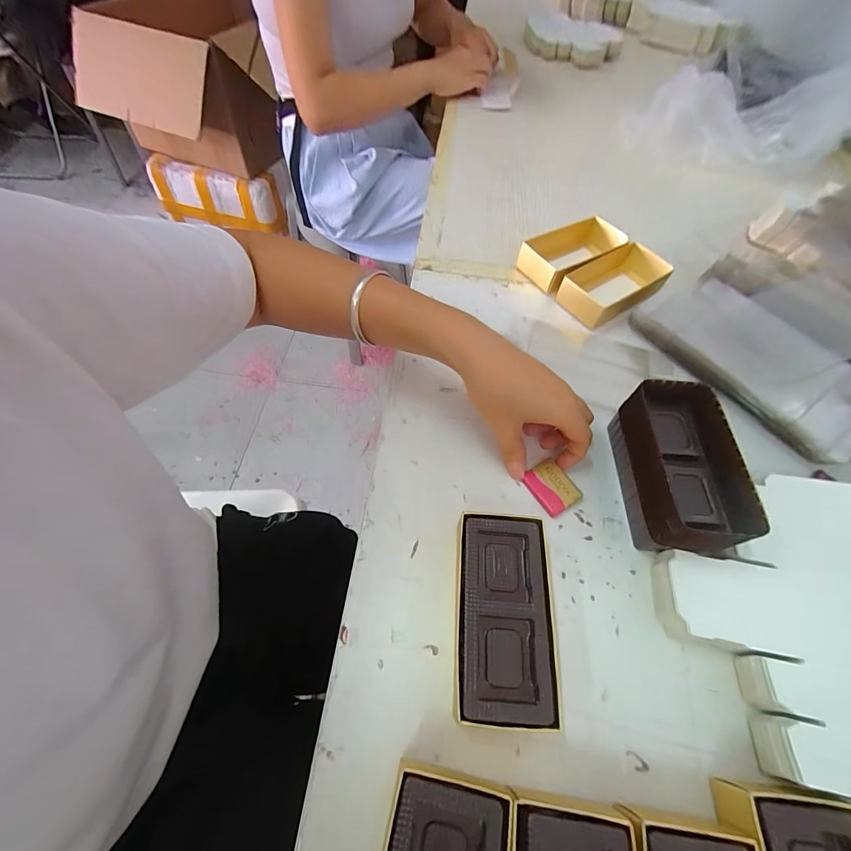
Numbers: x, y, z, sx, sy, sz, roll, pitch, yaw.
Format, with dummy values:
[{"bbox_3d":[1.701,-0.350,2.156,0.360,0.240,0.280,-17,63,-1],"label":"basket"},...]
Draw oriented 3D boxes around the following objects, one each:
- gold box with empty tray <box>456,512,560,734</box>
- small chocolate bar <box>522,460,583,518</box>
[{"bbox_3d":[0.048,0.116,0.240,0.055,0.028,0.112,5,59,-1],"label":"gold box with empty tray"},{"bbox_3d":[0.100,0.049,0.302,0.031,0.009,0.038,-29,60,-15],"label":"small chocolate bar"}]

